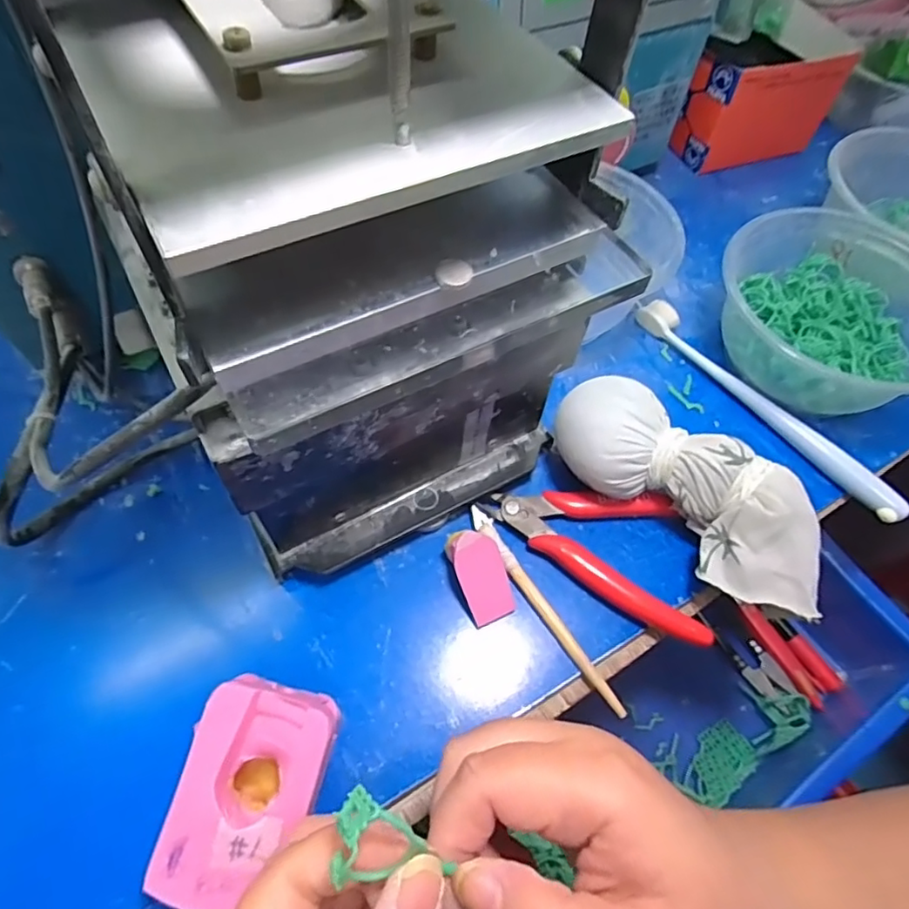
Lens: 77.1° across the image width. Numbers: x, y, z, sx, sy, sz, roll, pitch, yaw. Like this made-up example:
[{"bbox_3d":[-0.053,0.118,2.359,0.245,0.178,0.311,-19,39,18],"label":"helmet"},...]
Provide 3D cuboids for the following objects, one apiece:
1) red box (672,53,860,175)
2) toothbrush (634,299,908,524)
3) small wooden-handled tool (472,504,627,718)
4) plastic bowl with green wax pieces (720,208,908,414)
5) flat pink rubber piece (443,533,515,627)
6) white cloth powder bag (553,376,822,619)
[{"bbox_3d":[0.243,-0.272,0.450,0.121,0.076,0.042,-15,62,-13],"label":"red box"},{"bbox_3d":[0.179,-0.031,0.335,0.015,0.019,0.182,-32,67,-20],"label":"toothbrush"},{"bbox_3d":[0.041,0.071,0.270,0.008,0.006,0.114,-28,65,-19],"label":"small wooden-handled tool"},{"bbox_3d":[0.215,-0.074,0.335,0.132,0.066,0.121,2,60,-3],"label":"plastic bowl with green wax pieces"},{"bbox_3d":[0.013,0.057,0.270,0.023,0.006,0.044,-22,93,-21],"label":"flat pink rubber piece"},{"bbox_3d":[0.116,0.021,0.280,0.147,0.051,0.059,38,64,17],"label":"white cloth powder bag"}]

